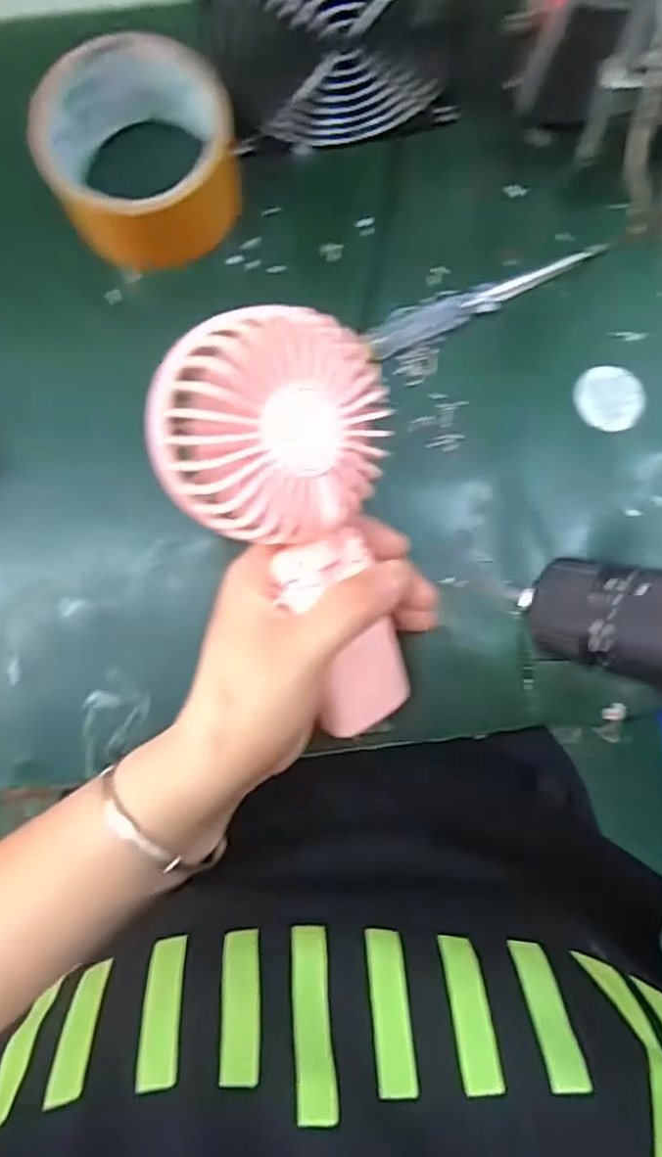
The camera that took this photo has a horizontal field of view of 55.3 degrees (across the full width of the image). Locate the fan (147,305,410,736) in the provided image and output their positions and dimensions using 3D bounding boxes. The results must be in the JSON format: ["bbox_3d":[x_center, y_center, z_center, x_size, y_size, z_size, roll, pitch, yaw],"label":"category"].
[{"bbox_3d":[-0.006,-0.012,0.262,0.085,0.032,0.187,-20,121,-2],"label":"fan"}]

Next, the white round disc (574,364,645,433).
[{"bbox_3d":[0.146,-0.094,0.328,0.036,0.004,0.033,0,88,-1],"label":"white round disc"}]

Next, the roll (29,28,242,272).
[{"bbox_3d":[-0.100,-0.220,0.317,0.090,0.052,0.112,-29,87,-2],"label":"roll"}]

